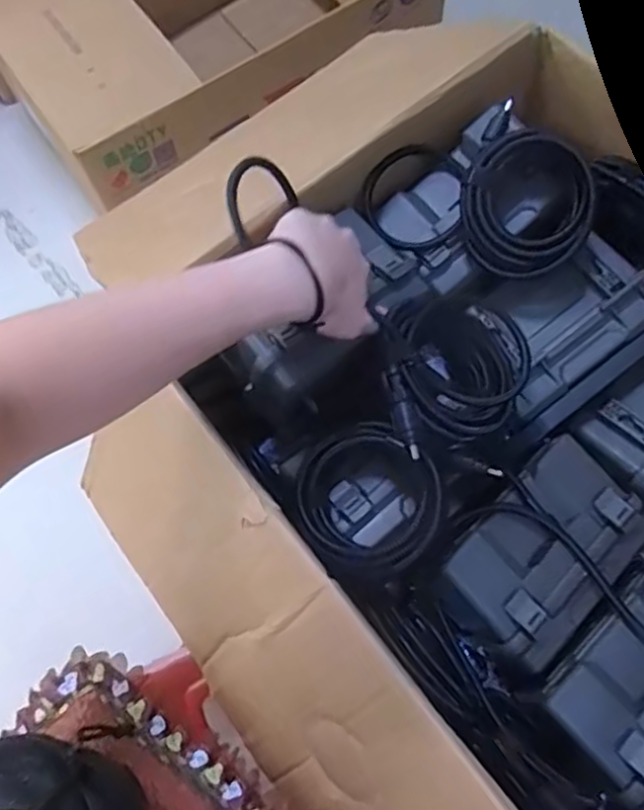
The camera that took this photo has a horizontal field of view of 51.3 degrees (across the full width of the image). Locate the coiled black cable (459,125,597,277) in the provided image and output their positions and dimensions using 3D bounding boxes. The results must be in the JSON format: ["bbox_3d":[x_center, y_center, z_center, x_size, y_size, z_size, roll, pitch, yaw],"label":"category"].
[{"bbox_3d":[0.166,-0.164,0.547,0.101,0.016,0.114,-1,98,21],"label":"coiled black cable"}]

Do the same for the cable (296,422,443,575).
[{"bbox_3d":[0.036,0.070,0.510,0.110,0.024,0.100,-1,70,3],"label":"cable"}]

